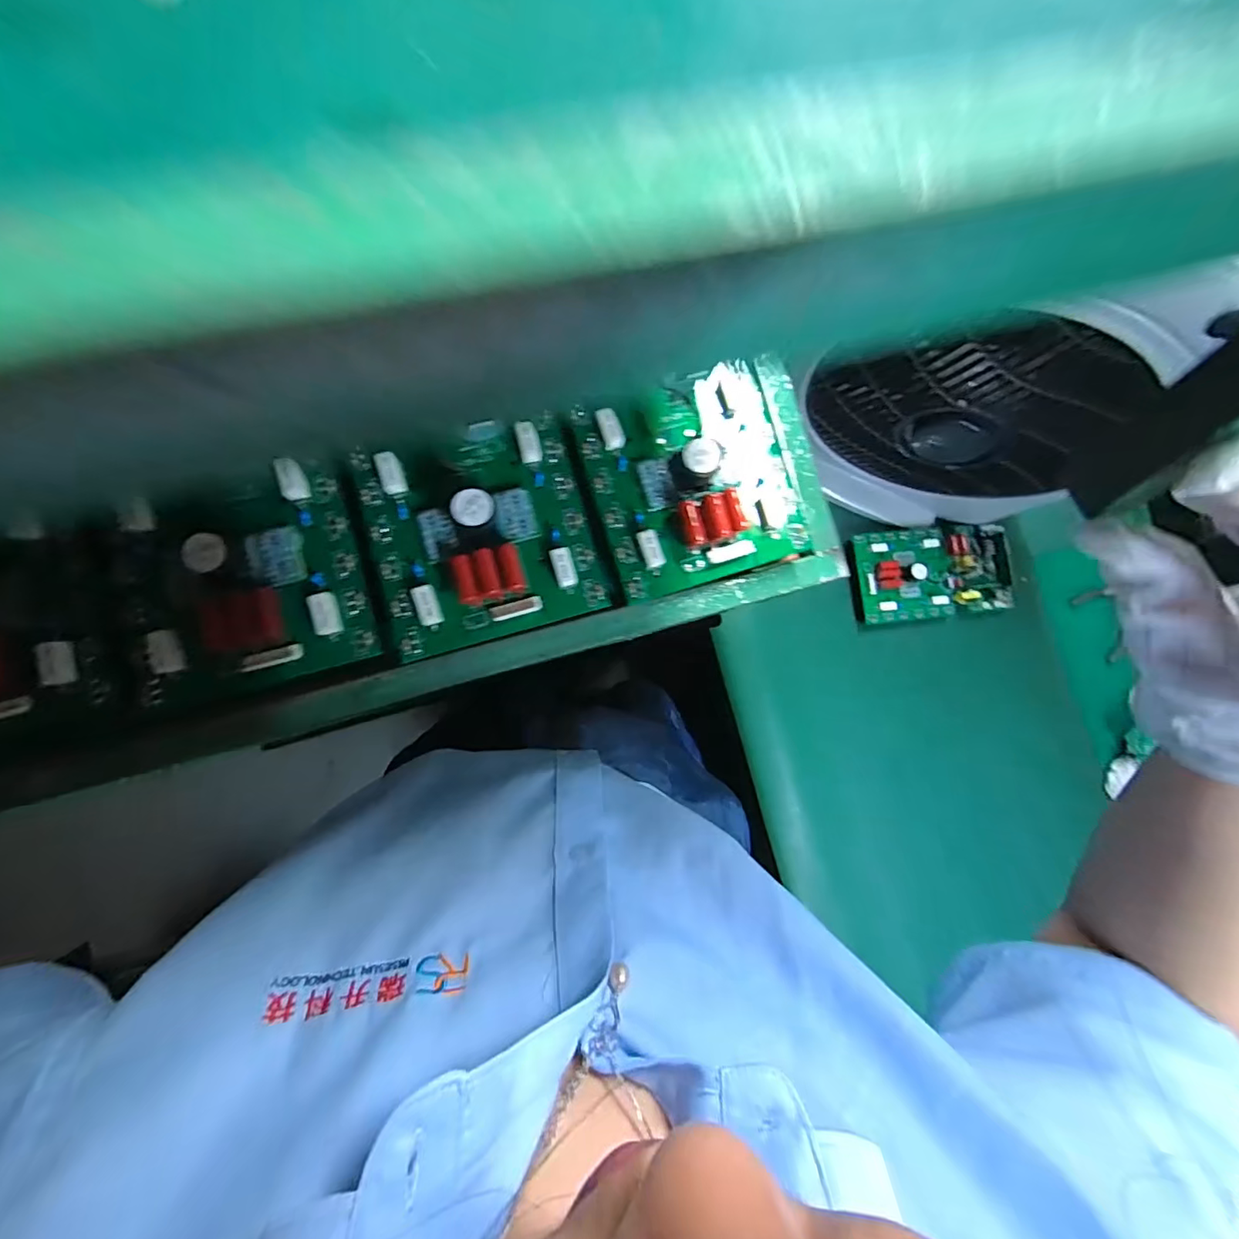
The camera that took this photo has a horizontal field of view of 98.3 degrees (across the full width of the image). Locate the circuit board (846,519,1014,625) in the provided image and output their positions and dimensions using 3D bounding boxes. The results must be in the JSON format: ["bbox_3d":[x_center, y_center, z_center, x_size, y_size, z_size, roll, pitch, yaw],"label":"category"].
[{"bbox_3d":[0.431,-0.065,0.739,0.215,0.035,0.127,-7,86,-8],"label":"circuit board"}]

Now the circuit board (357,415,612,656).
[{"bbox_3d":[-0.079,-0.052,0.305,0.127,0.033,0.124,-16,88,-8],"label":"circuit board"}]

